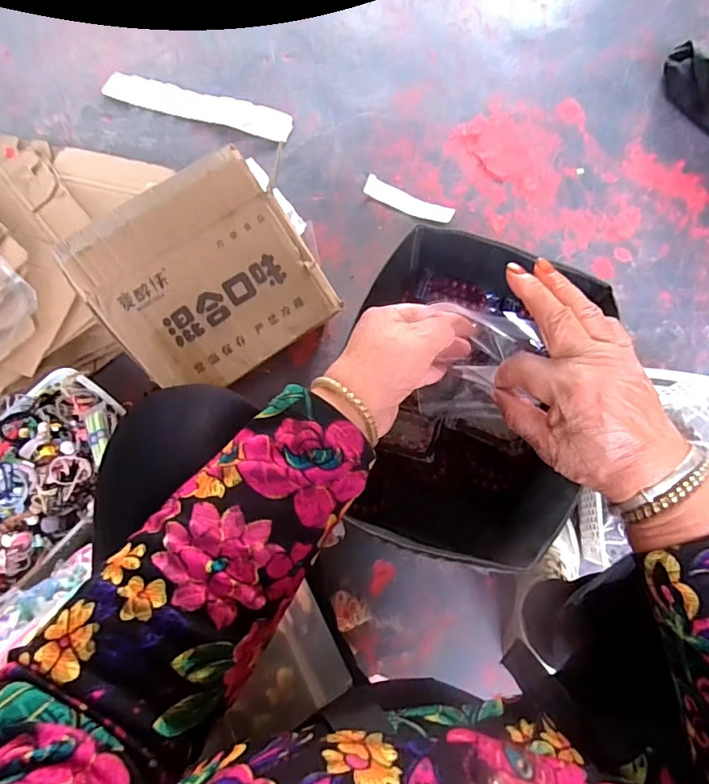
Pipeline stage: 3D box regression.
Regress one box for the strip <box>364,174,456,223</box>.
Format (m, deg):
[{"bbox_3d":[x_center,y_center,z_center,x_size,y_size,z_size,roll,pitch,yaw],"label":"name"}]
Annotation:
[{"bbox_3d":[0.098,-0.351,0.913,0.170,0.014,0.046,26,75,7],"label":"strip"}]

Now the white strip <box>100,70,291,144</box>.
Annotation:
[{"bbox_3d":[-0.308,-0.563,0.970,0.377,0.010,0.068,16,74,4],"label":"white strip"}]

